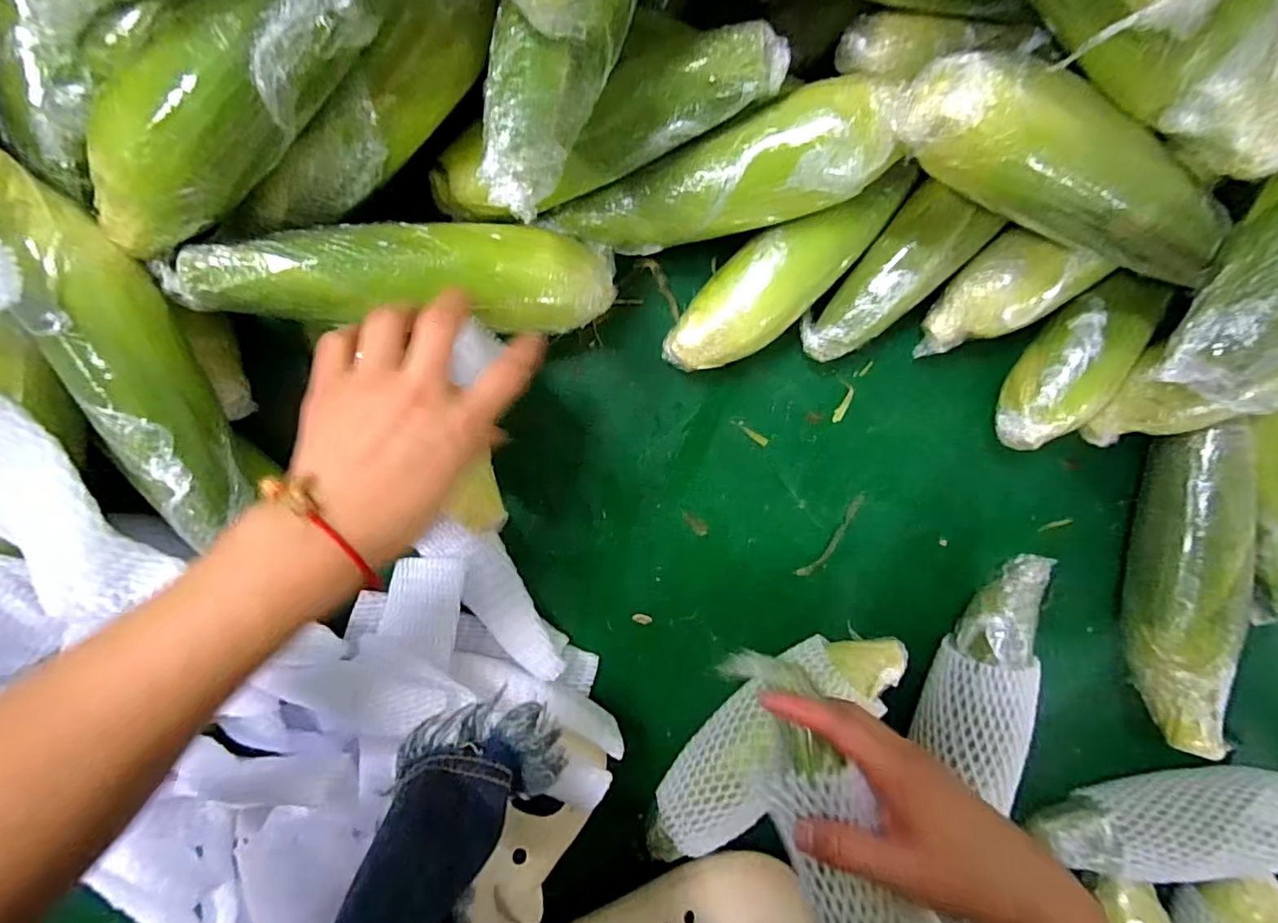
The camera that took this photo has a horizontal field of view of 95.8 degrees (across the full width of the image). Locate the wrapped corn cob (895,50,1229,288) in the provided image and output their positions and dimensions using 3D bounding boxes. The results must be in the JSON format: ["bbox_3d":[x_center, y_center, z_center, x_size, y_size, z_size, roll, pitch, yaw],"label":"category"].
[{"bbox_3d":[0.229,-0.154,0.305,0.196,0.044,0.055,20,97,-6],"label":"wrapped corn cob"}]

